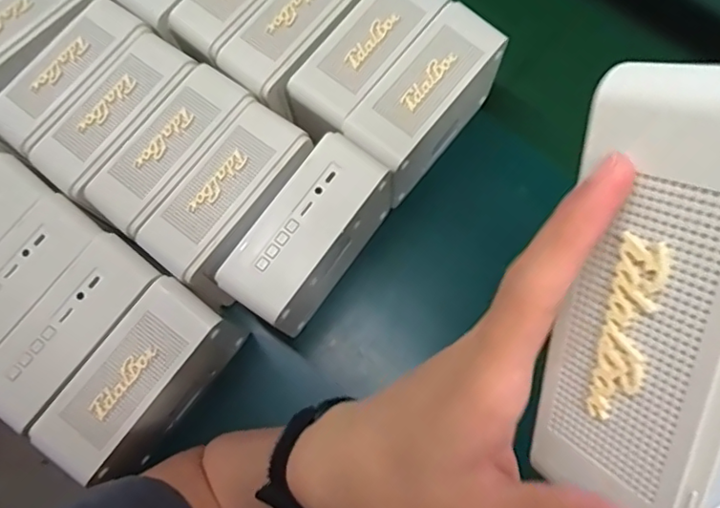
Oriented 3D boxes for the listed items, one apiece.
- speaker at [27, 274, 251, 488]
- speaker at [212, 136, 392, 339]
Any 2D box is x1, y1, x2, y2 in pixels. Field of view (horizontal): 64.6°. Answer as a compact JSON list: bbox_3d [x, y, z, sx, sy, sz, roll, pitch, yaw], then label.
[{"bbox_3d":[-0.154,0.094,0.423,0.062,0.093,0.137,33,79,11],"label":"speaker"},{"bbox_3d":[-0.038,-0.008,0.442,0.064,0.094,0.144,36,79,11],"label":"speaker"}]

